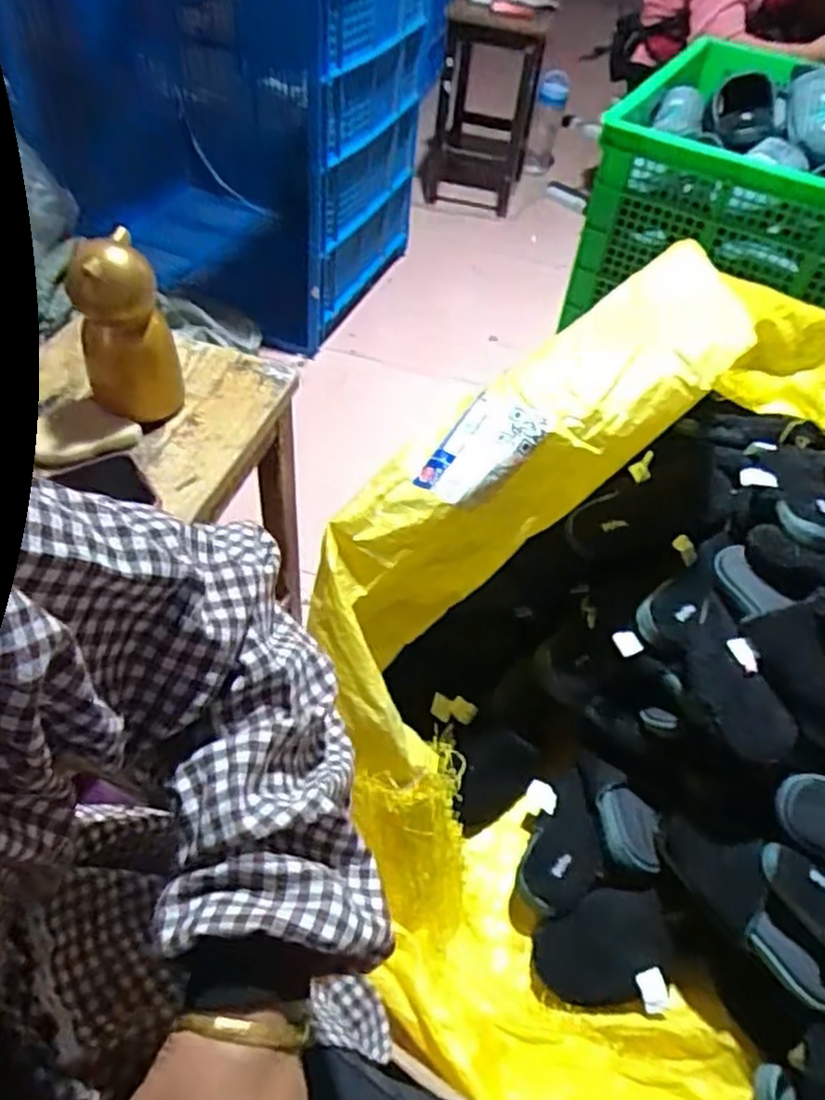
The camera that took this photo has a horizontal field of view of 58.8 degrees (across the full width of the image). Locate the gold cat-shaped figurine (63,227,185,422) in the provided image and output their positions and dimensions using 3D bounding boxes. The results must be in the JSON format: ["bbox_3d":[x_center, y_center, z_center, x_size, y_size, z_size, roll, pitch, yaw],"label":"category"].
[{"bbox_3d":[-0.253,-0.190,0.645,0.078,0.150,0.067,-15,51,-17],"label":"gold cat-shaped figurine"}]

